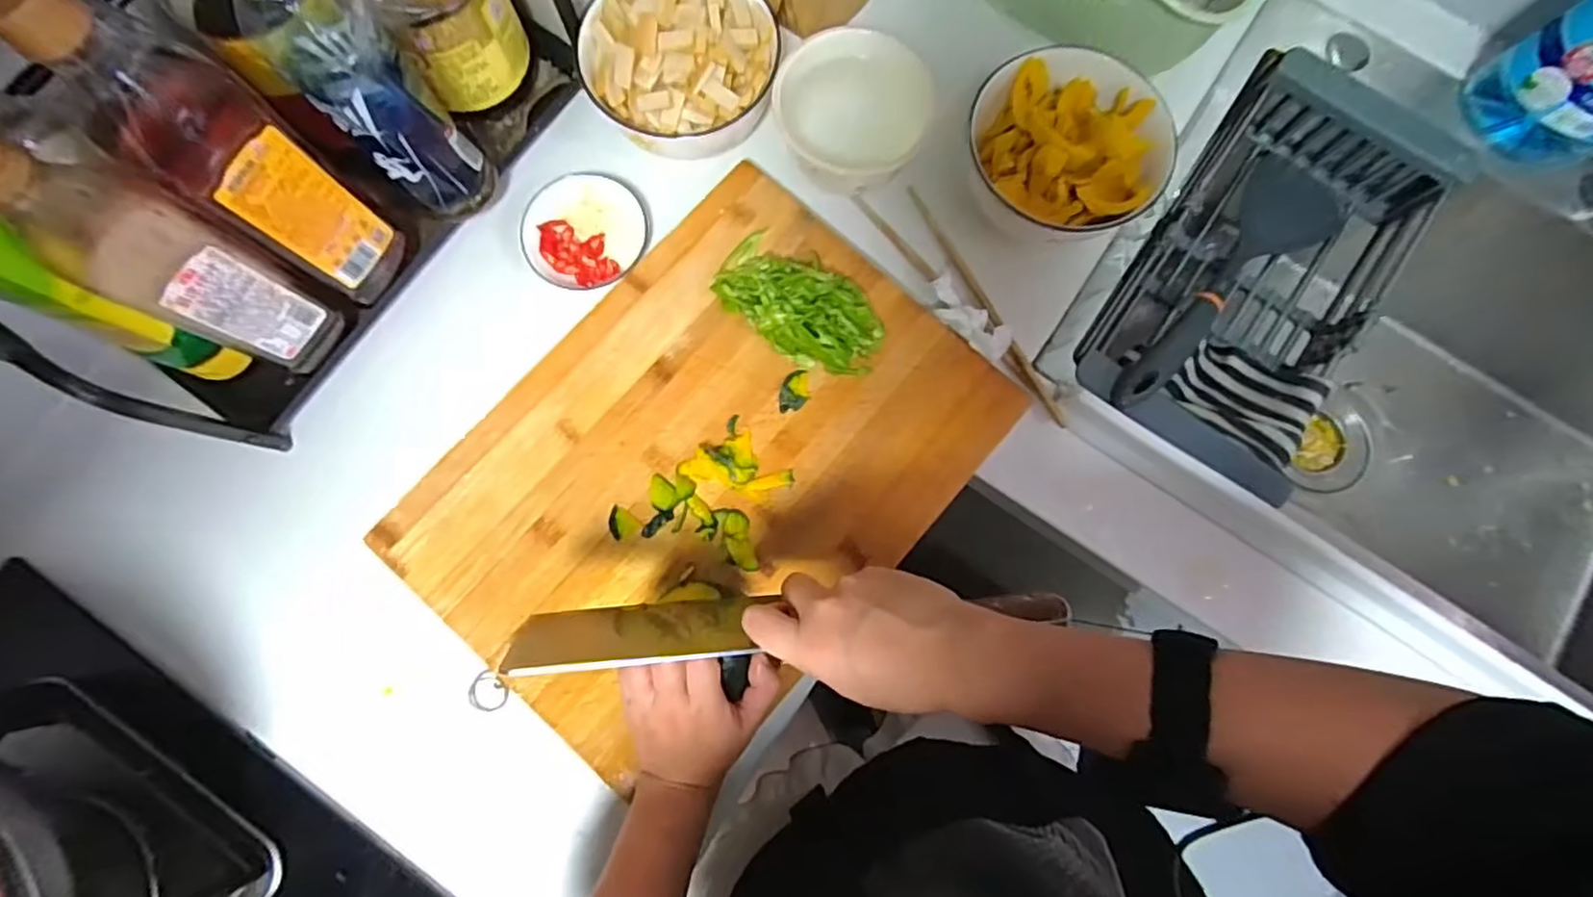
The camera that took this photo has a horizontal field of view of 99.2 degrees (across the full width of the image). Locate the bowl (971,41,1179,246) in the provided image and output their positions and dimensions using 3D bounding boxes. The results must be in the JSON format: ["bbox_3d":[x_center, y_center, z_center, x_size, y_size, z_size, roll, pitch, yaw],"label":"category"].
[{"bbox_3d":[0.202,-0.233,0.535,0.142,0.090,0.143,0,79,-1],"label":"bowl"}]

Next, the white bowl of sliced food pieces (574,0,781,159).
[{"bbox_3d":[-0.090,-0.303,0.527,0.145,0.084,0.138,0,80,-1],"label":"white bowl of sliced food pieces"}]

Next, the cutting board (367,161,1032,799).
[{"bbox_3d":[-0.065,0.014,0.504,0.298,0.024,0.404,42,82,6],"label":"cutting board"}]

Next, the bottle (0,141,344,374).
[{"bbox_3d":[-0.378,-0.113,0.401,0.070,0.219,0.062,22,81,3],"label":"bottle"}]

